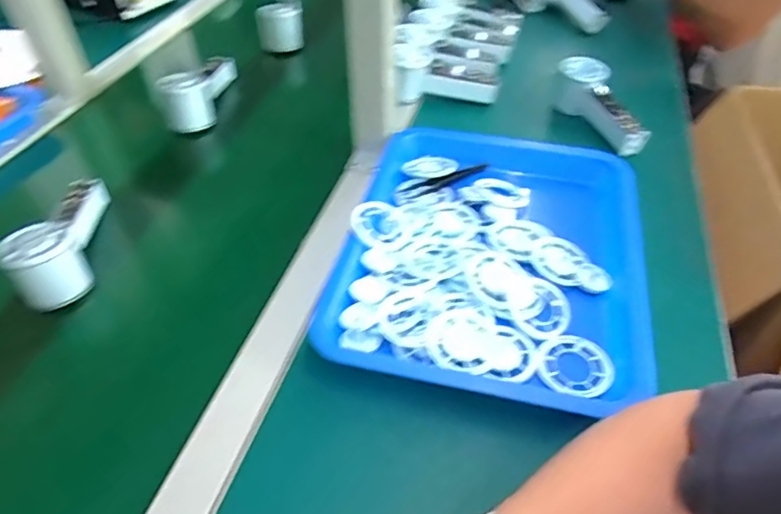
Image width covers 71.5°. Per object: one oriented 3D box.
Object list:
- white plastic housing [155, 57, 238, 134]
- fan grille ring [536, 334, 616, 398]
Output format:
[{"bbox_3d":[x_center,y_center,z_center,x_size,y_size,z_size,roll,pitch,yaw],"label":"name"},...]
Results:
[{"bbox_3d":[-0.249,-0.226,0.719,0.050,0.062,0.161,6,45,5],"label":"white plastic housing"},{"bbox_3d":[0.151,0.089,0.442,0.059,0.006,0.057,0,45,0],"label":"fan grille ring"}]

